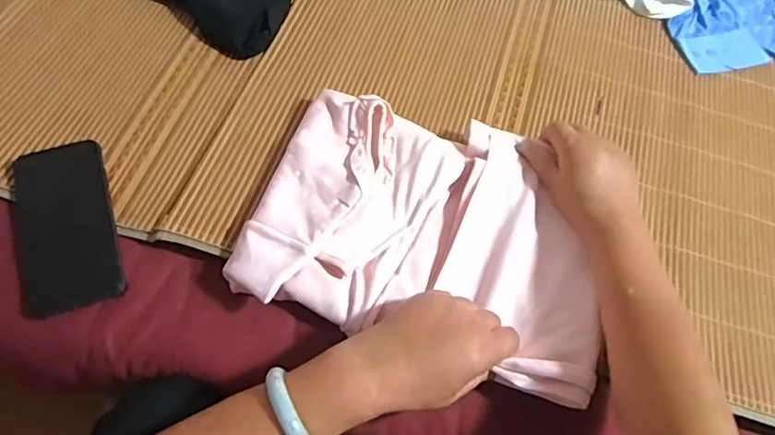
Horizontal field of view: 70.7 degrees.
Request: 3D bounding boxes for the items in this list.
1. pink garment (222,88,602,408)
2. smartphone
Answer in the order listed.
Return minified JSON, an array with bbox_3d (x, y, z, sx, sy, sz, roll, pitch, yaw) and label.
[{"bbox_3d":[0.042,0.006,0.515,0.316,0.033,0.238,18,63,5],"label":"pink garment"},{"bbox_3d":[-0.298,0.008,0.503,0.087,0.009,0.157,-18,75,-6],"label":"smartphone"}]

